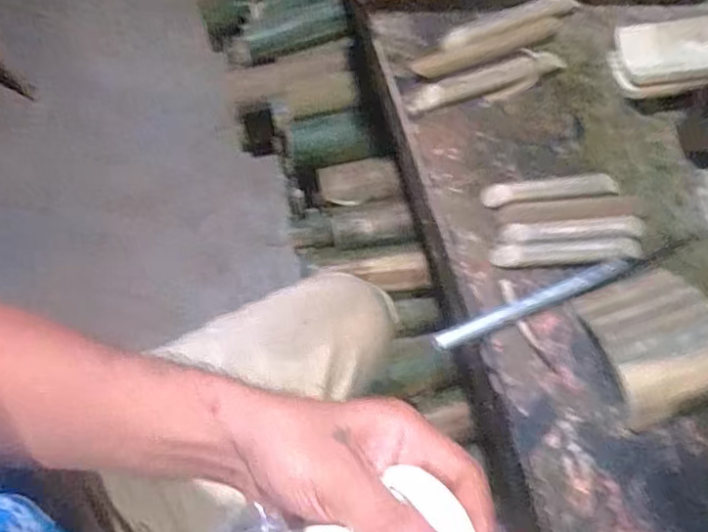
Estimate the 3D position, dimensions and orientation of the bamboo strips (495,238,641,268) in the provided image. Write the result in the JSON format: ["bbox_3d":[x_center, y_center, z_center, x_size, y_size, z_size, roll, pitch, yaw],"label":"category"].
[{"bbox_3d":[0.177,-0.009,0.492,0.123,0.013,0.020,-3,61,-1],"label":"bamboo strips"}]

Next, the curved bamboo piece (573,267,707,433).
[{"bbox_3d":[0.225,0.056,0.441,0.087,0.043,0.106,-18,63,-9],"label":"curved bamboo piece"}]

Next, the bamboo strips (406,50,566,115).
[{"bbox_3d":[0.128,-0.180,0.579,0.154,0.016,0.033,-15,62,-8],"label":"bamboo strips"}]

